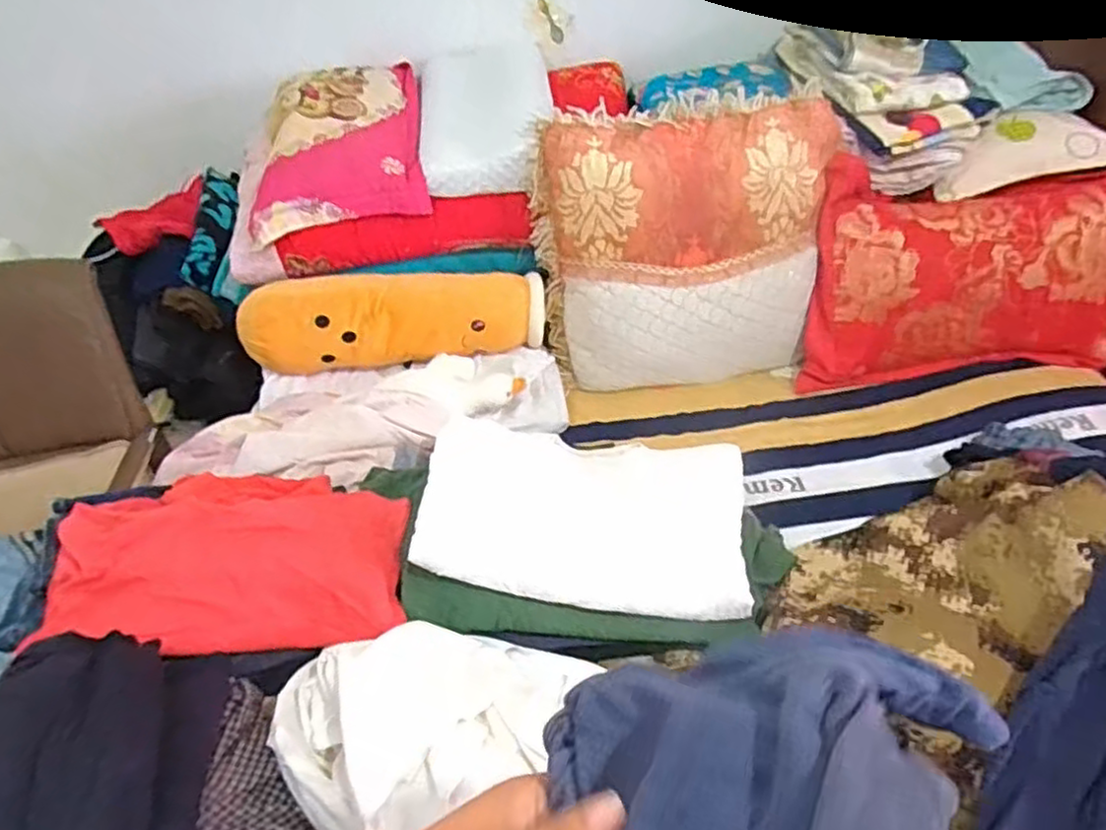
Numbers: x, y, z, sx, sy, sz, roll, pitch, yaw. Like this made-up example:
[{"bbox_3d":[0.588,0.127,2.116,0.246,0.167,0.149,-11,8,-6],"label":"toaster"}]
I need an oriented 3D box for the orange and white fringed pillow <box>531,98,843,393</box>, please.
[{"bbox_3d":[0.292,-0.322,1.515,0.623,0.616,0.160,-7,24,-4],"label":"orange and white fringed pillow"}]

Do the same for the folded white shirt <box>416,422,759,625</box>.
[{"bbox_3d":[0.049,0.144,1.117,0.493,0.066,0.317,9,43,5],"label":"folded white shirt"}]

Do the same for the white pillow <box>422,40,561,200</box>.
[{"bbox_3d":[-0.153,-0.685,1.645,0.305,0.145,0.604,-6,41,-1],"label":"white pillow"}]

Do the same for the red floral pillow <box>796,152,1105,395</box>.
[{"bbox_3d":[0.896,-0.266,1.564,0.704,0.533,0.160,0,17,-5],"label":"red floral pillow"}]

